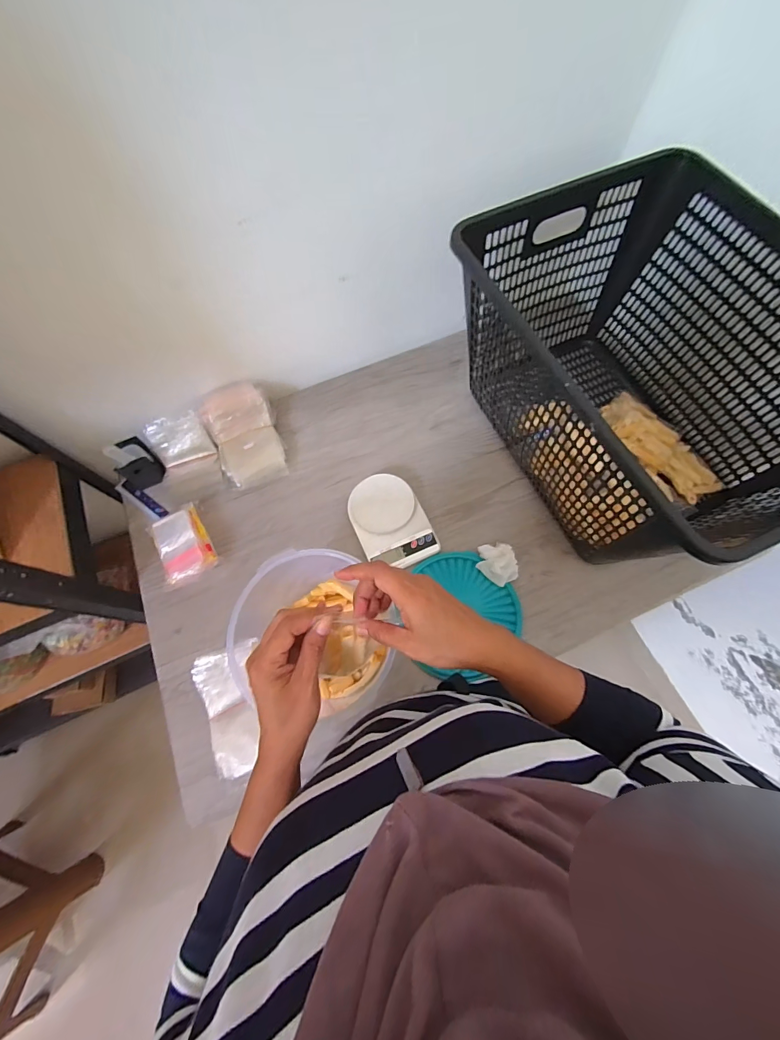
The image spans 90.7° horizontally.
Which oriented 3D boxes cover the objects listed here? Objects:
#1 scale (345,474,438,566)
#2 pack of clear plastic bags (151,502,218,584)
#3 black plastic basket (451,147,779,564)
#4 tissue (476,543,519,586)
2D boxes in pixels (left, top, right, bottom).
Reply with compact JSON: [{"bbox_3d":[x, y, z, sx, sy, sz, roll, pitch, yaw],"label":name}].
[{"bbox_3d":[0.000,0.002,0.709,0.124,0.043,0.173,-25,71,-7],"label":"scale"},{"bbox_3d":[-0.369,0.043,0.693,0.076,0.032,0.141,-27,71,-8],"label":"pack of clear plastic bags"},{"bbox_3d":[0.384,-0.220,0.631,0.436,0.315,0.561,-25,71,-7],"label":"black plastic basket"},{"bbox_3d":[0.188,0.078,0.675,0.066,0.032,0.071,-12,70,-2],"label":"tissue"}]

